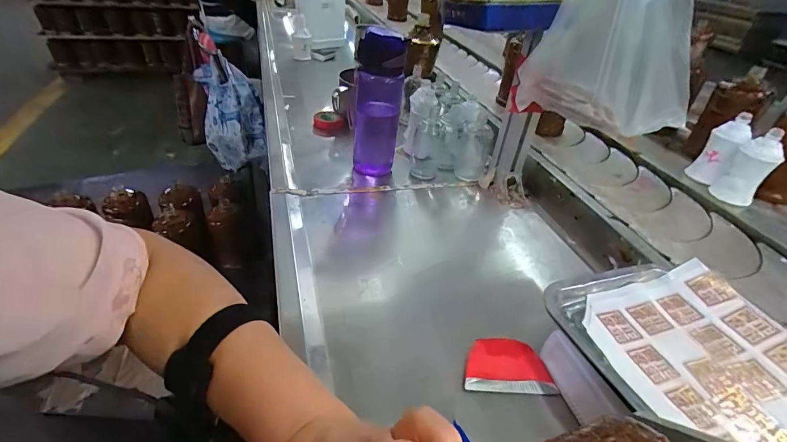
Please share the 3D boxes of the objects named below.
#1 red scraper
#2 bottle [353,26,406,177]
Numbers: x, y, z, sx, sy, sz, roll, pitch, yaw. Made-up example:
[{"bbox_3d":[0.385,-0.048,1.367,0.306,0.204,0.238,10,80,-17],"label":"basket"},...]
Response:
[{"bbox_3d":[0.115,0.146,0.384,0.088,0.014,0.052,4,38,-2],"label":"red scraper"},{"bbox_3d":[-0.027,-0.191,0.633,0.078,0.227,0.074,3,38,-4],"label":"bottle"}]

